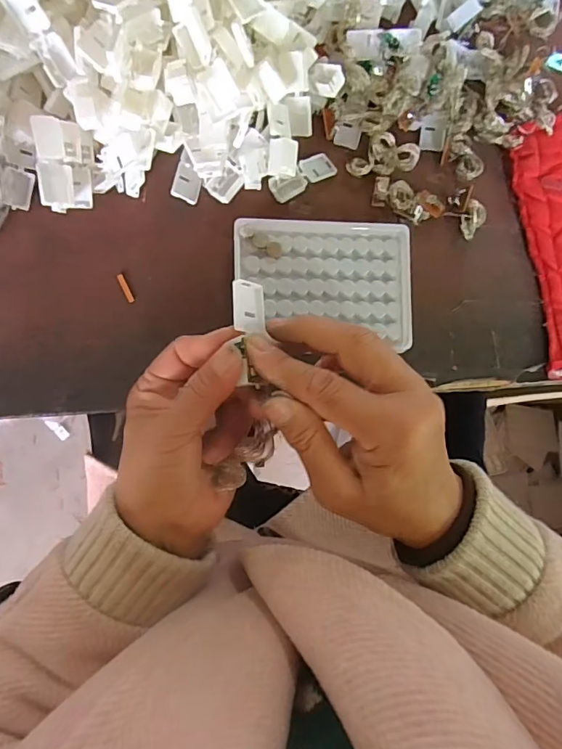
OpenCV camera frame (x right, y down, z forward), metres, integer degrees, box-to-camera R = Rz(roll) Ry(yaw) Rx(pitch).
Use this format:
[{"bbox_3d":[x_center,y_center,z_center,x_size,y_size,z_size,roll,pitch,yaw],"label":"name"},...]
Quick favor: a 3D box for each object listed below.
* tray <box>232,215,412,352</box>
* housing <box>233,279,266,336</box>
[{"bbox_3d":[0.031,-0.070,0.358,0.128,0.025,0.093,0,86,-7],"label":"tray"},{"bbox_3d":[-0.017,-0.037,0.256,0.022,0.004,0.028,3,81,-46],"label":"housing"}]

